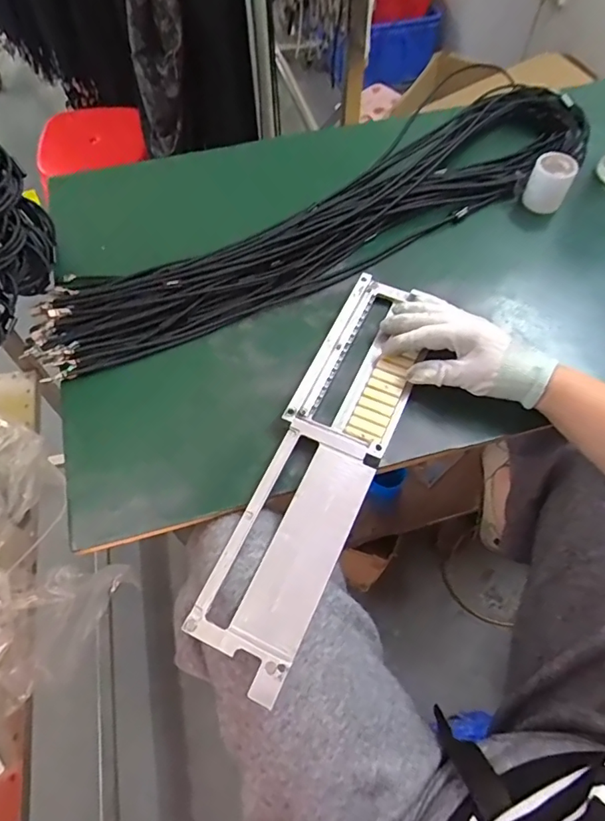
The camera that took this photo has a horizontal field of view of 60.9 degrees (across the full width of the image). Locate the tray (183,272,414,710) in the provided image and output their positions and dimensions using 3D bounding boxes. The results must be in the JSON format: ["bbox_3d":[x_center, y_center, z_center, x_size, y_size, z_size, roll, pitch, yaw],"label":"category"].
[{"bbox_3d":[0.023,0.036,0.474,0.102,0.023,0.402,17,63,10],"label":"tray"}]

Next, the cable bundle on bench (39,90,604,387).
[{"bbox_3d":[0.040,-0.235,0.627,0.746,0.038,0.158,-28,64,-15],"label":"cable bundle on bench"}]

